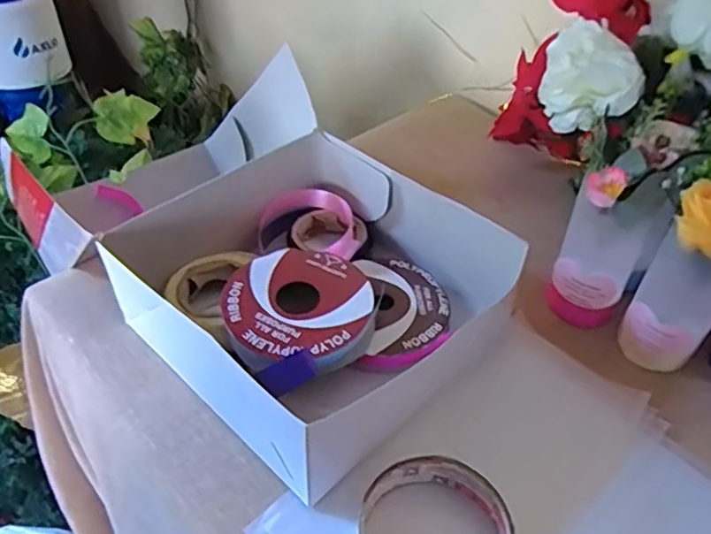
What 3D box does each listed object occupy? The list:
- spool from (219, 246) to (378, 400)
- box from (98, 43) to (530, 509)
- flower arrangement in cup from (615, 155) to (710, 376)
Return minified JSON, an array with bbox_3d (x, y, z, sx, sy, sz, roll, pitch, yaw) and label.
[{"bbox_3d":[-0.041,0.030,0.407,0.095,0.031,0.106,34,52,27],"label":"spool"},{"bbox_3d":[-0.024,0.010,0.419,0.214,0.075,0.198,36,53,28],"label":"box"},{"bbox_3d":[0.214,0.000,0.381,0.053,0.150,0.061,3,45,-1],"label":"flower arrangement in cup"}]

